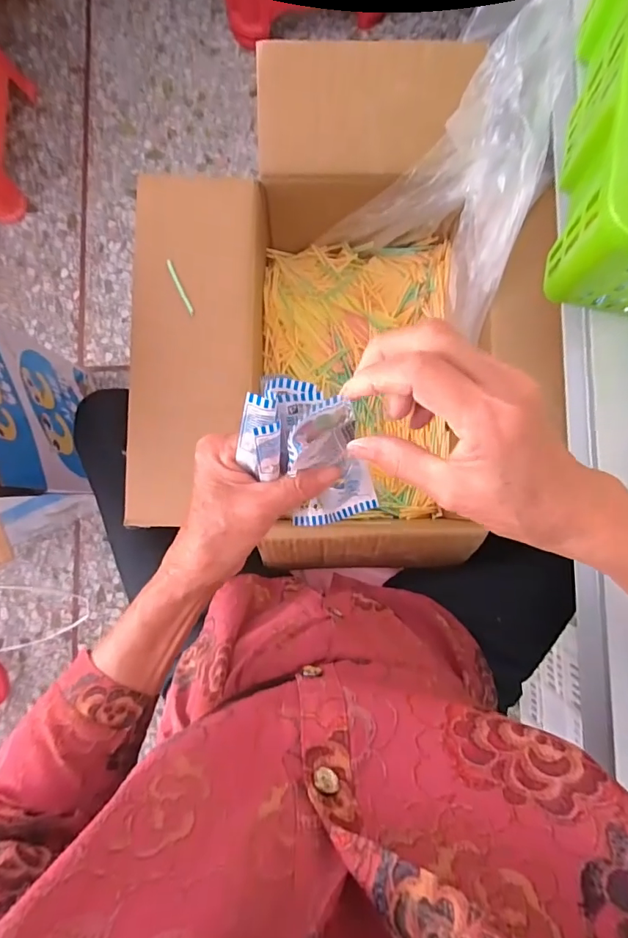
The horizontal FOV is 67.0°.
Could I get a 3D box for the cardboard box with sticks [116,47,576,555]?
[{"bbox_3d":[0.025,-0.174,0.582,0.448,0.234,0.499,-3,86,-1],"label":"cardboard box with sticks"}]

